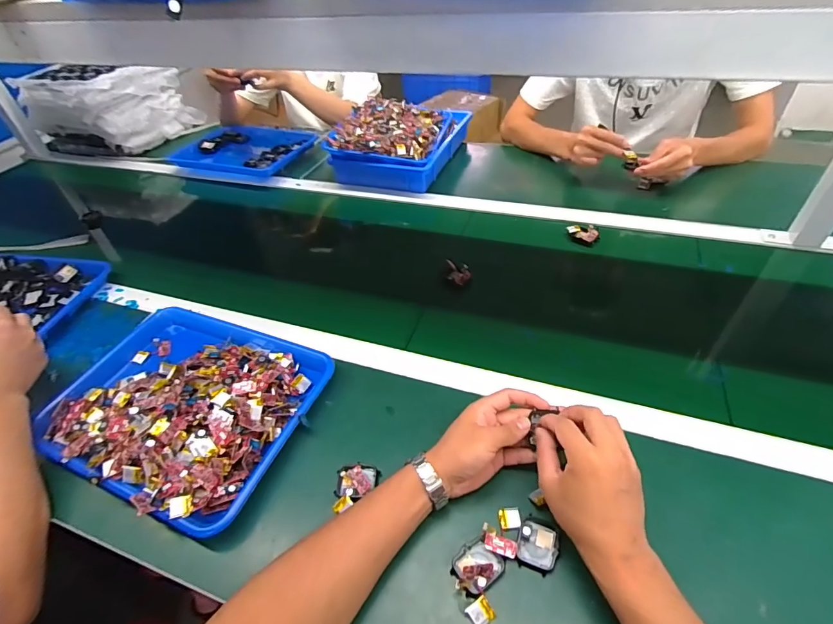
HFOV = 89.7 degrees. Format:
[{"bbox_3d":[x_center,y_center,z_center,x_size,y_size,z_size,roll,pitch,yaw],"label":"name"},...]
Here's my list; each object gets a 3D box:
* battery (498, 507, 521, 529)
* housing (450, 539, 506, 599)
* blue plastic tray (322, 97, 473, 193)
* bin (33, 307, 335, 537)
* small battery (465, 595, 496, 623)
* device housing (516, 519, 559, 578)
[{"bbox_3d":[0.097,0.213,0.433,0.021,0.005,0.021,-6,44,1],"label":"battery"},{"bbox_3d":[0.058,0.242,0.399,0.048,0.019,0.039,-29,49,-21],"label":"housing"},{"bbox_3d":[-0.035,-0.427,1.029,0.269,0.103,0.315,8,46,15],"label":"blue plastic tray"},{"bbox_3d":[-0.307,0.107,0.556,0.346,0.056,0.264,15,48,21],"label":"bin"},{"bbox_3d":[0.058,0.272,0.378,0.021,0.005,0.021,-34,69,-13],"label":"small battery"},{"bbox_3d":[0.119,0.231,0.412,0.037,0.007,0.044,13,48,19],"label":"device housing"}]

